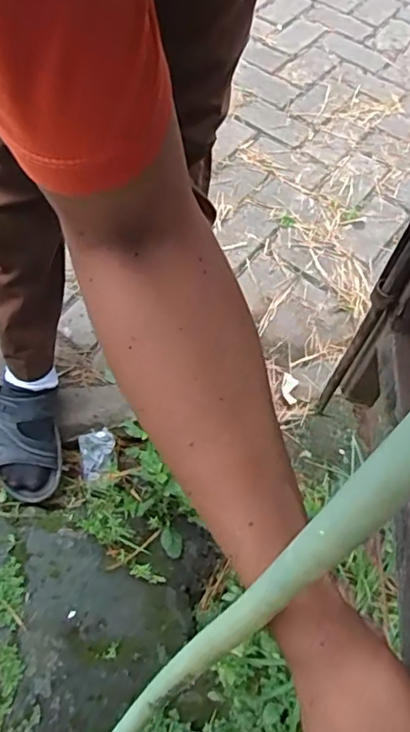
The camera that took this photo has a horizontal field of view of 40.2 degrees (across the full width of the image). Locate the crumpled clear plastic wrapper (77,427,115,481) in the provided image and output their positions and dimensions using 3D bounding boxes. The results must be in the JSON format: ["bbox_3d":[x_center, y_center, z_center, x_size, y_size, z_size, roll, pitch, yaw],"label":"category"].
[{"bbox_3d":[-0.186,0.151,0.964,0.062,0.008,0.082,-13,78,6],"label":"crumpled clear plastic wrapper"}]

